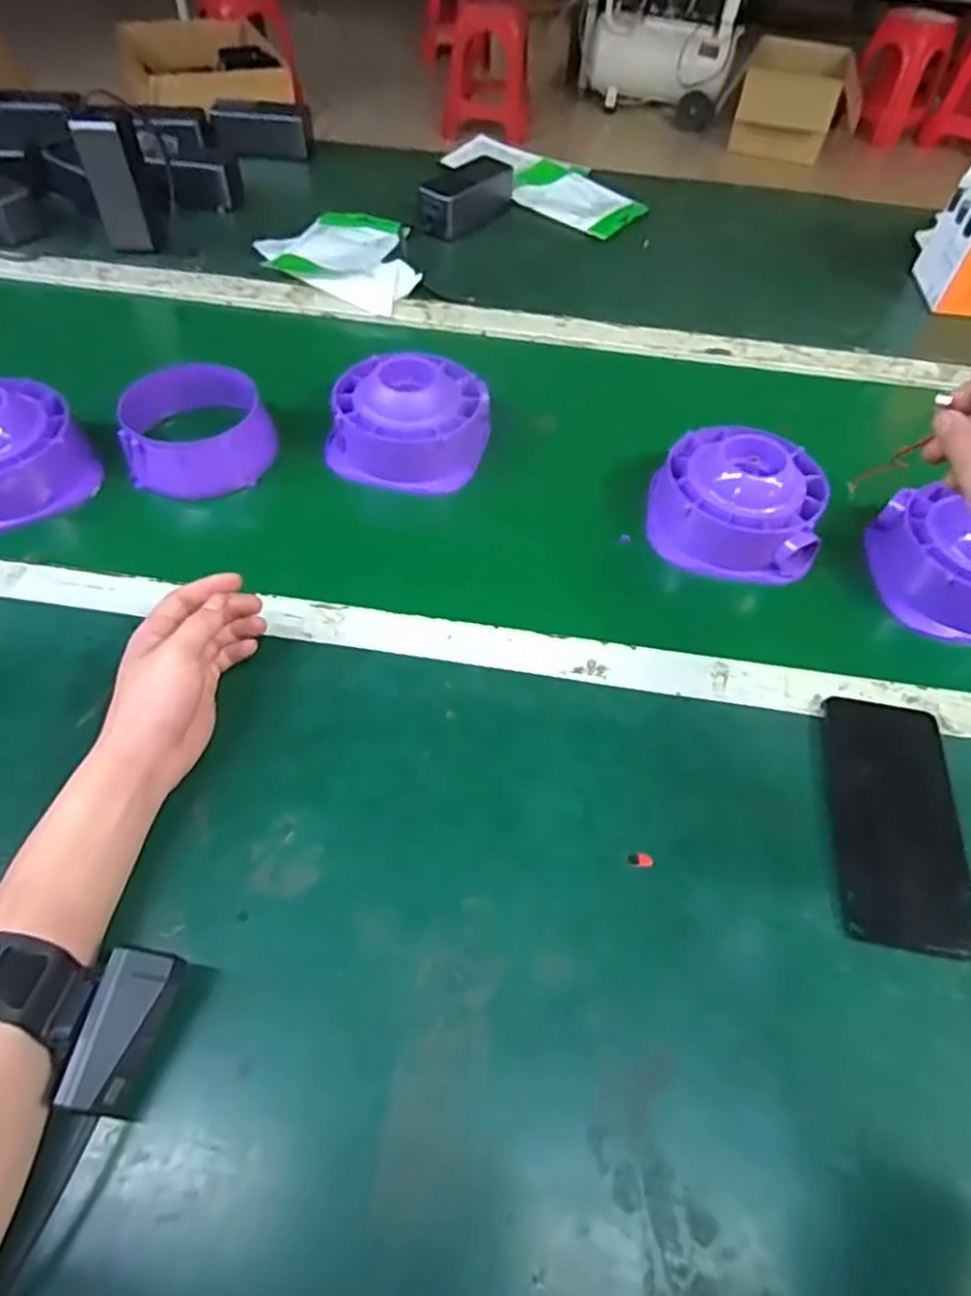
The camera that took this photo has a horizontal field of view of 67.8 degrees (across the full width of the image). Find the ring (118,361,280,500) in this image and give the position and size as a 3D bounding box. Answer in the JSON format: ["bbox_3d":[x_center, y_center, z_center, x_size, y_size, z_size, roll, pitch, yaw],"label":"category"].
[{"bbox_3d":[-0.250,-0.189,0.626,0.125,0.066,0.101,-21,58,-18],"label":"ring"}]

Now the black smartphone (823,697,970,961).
[{"bbox_3d":[0.255,0.103,0.450,0.076,0.012,0.160,12,54,5],"label":"black smartphone"}]

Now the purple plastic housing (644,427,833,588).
[{"bbox_3d":[0.209,-0.128,0.597,0.131,0.062,0.122,15,54,7],"label":"purple plastic housing"}]

